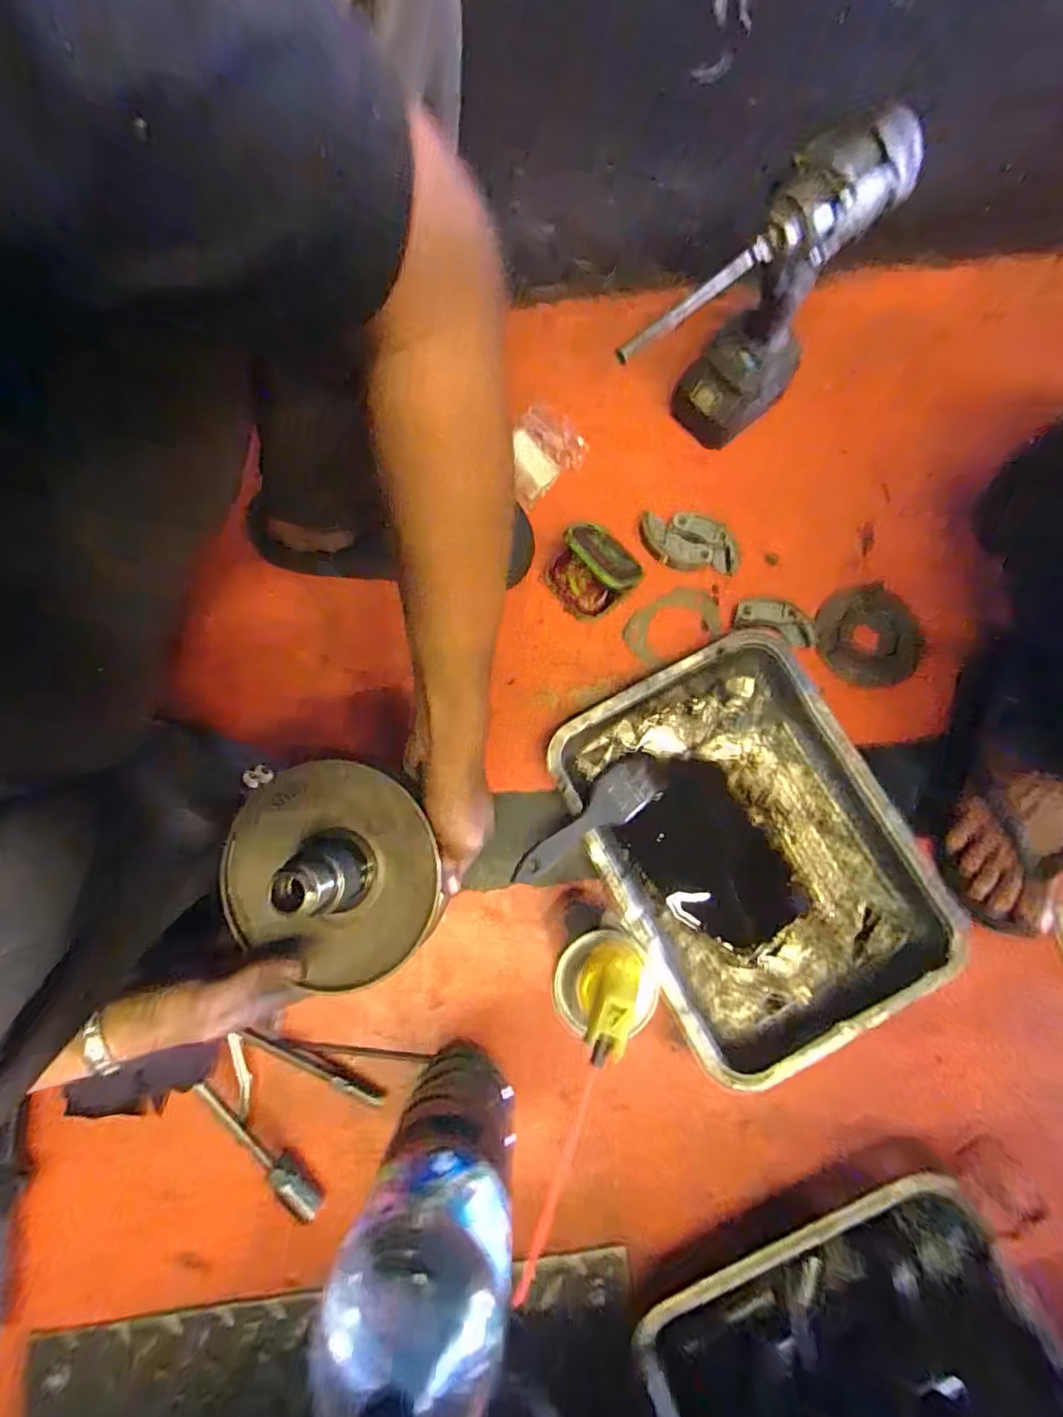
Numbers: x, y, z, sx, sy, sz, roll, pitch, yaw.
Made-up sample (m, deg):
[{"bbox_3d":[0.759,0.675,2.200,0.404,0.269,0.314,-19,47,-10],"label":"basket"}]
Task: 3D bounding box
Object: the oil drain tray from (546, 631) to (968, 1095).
[{"bbox_3d":[0.196,0.127,0.520,0.262,0.043,0.350,-25,80,-5],"label":"oil drain tray"}]

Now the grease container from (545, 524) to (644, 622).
[{"bbox_3d":[0.064,-0.142,0.564,0.077,0.080,0.080,0,79,0],"label":"grease container"}]

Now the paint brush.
[{"bbox_3d":[0.057,0.096,0.507,0.180,0.021,0.044,-32,78,-29],"label":"paint brush"}]

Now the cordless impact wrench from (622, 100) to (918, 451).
[{"bbox_3d":[0.182,-0.333,0.513,0.235,0.246,0.084,-43,82,-8],"label":"cordless impact wrench"}]

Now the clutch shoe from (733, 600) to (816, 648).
[{"bbox_3d":[0.251,-0.089,0.576,0.081,0.017,0.036,17,79,3],"label":"clutch shoe"}]

